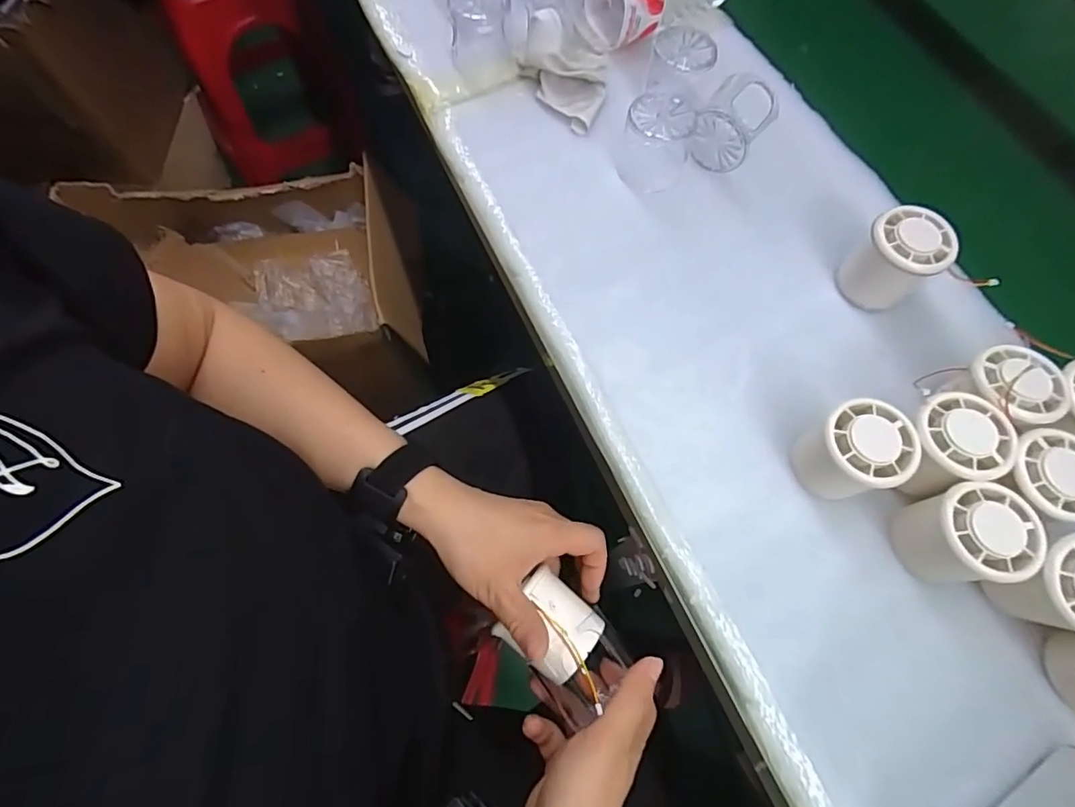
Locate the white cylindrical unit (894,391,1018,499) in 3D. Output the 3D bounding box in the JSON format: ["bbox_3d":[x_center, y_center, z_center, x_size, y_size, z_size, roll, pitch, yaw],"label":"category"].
[{"bbox_3d":[0.260,0.030,0.342,0.053,0.052,0.058,1,68,-1],"label":"white cylindrical unit"}]

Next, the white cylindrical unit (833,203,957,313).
[{"bbox_3d":[0.267,-0.106,0.398,0.050,0.061,0.052,1,68,-1],"label":"white cylindrical unit"}]

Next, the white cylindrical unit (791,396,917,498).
[{"bbox_3d":[0.198,0.034,0.344,0.064,0.057,0.054,-18,70,-9],"label":"white cylindrical unit"}]

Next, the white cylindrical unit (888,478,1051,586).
[{"bbox_3d":[0.260,0.082,0.328,0.052,0.059,0.052,1,68,-1],"label":"white cylindrical unit"}]

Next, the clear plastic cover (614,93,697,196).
[{"bbox_3d":[0.098,-0.216,0.445,0.057,0.055,0.059,15,69,4],"label":"clear plastic cover"}]

